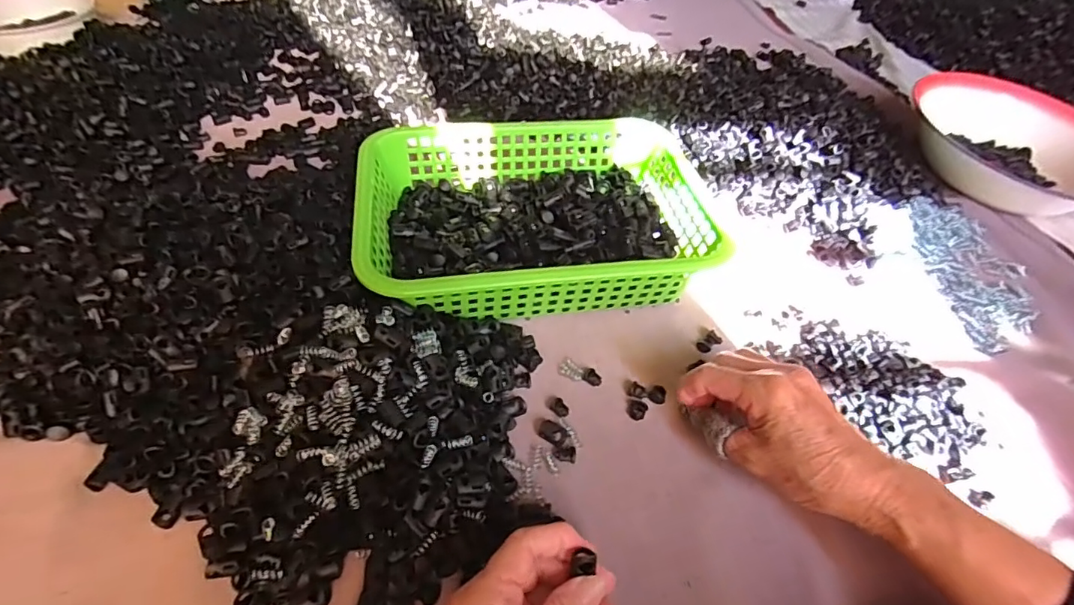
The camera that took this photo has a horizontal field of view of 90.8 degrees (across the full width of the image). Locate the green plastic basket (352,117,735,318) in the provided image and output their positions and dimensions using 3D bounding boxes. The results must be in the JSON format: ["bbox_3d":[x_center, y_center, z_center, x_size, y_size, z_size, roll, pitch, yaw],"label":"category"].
[{"bbox_3d":[-0.006,-0.076,0.481,0.285,0.079,0.198,-6,48,-12],"label":"green plastic basket"}]

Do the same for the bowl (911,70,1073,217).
[{"bbox_3d":[0.593,-0.191,0.653,0.240,0.069,0.219,3,47,-3],"label":"bowl"}]

